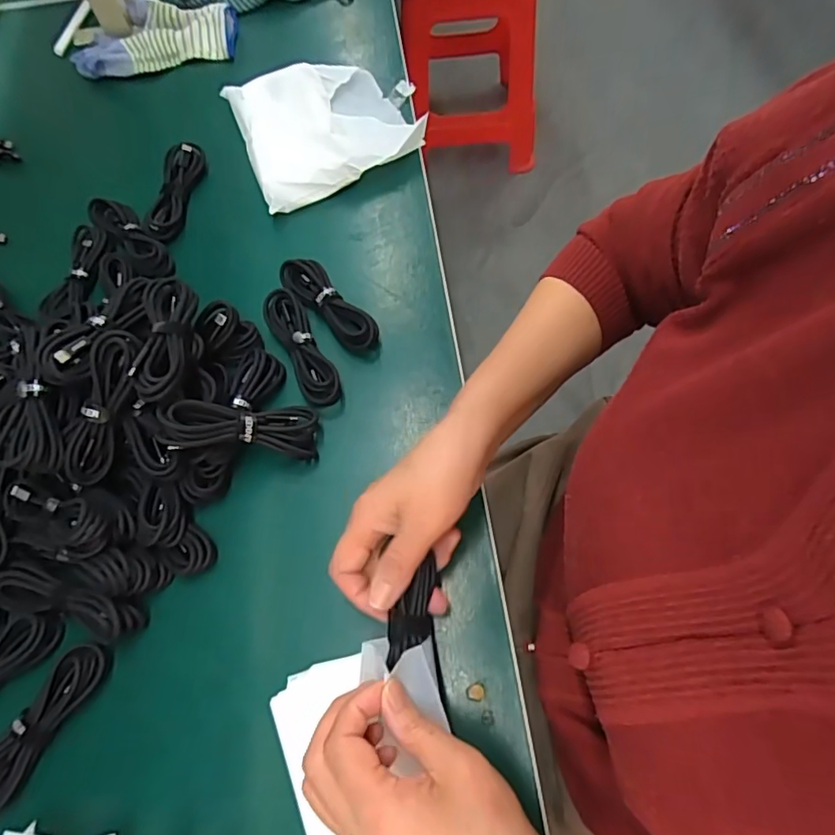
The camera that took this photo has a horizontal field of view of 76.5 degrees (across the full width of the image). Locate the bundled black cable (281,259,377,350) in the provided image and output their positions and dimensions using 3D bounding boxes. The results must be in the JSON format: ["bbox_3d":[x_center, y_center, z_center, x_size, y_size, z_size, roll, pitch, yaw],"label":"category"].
[{"bbox_3d":[-0.077,-0.100,0.461,0.032,0.015,0.112,-42,70,-13],"label":"bundled black cable"}]

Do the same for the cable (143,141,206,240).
[{"bbox_3d":[-0.240,-0.225,0.521,0.034,0.015,0.112,3,67,6],"label":"cable"}]

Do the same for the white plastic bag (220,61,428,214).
[{"bbox_3d":[-0.091,-0.309,0.550,0.179,0.033,0.179,-21,67,-5],"label":"white plastic bag"}]

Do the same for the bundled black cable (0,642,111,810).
[{"bbox_3d":[-0.249,0.201,0.345,0.030,0.013,0.113,30,72,16],"label":"bundled black cable"}]

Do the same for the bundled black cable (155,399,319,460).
[{"bbox_3d":[-0.127,0.007,0.386,0.111,0.017,0.040,5,63,-30],"label":"bundled black cable"}]

